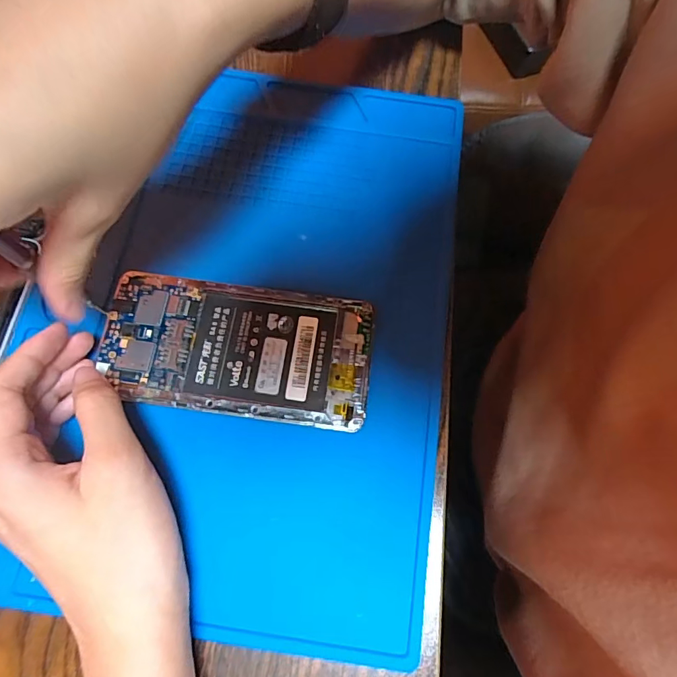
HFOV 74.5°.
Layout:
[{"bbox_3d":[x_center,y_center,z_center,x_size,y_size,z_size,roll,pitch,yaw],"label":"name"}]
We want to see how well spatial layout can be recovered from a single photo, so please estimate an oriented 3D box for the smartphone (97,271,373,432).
[{"bbox_3d":[-0.053,0.005,0.235,0.138,0.005,0.070,7,73,1],"label":"smartphone"}]

